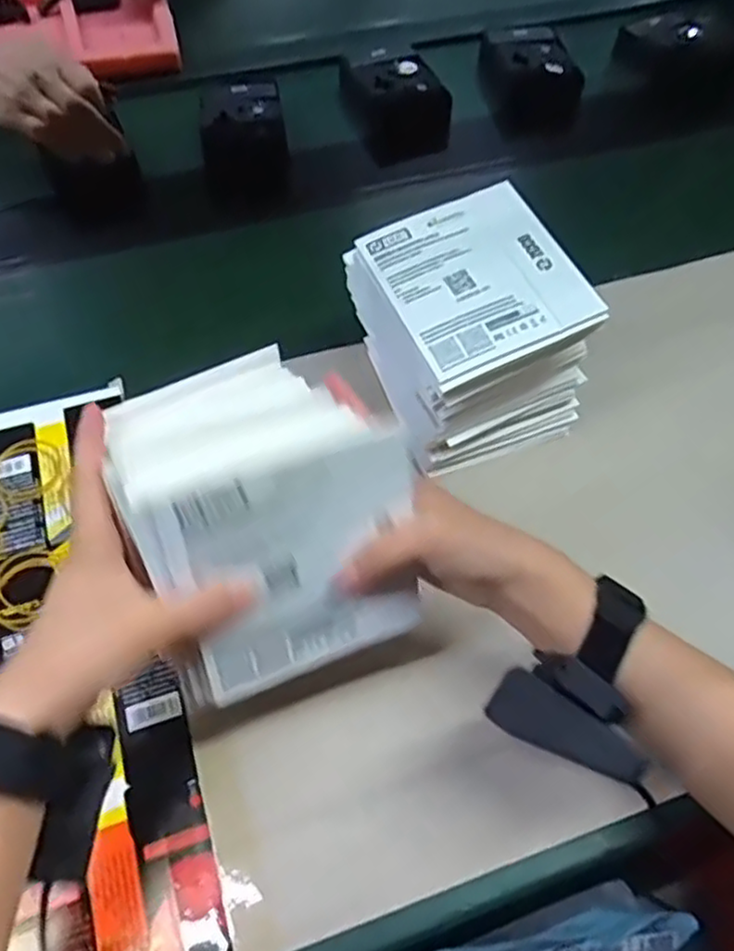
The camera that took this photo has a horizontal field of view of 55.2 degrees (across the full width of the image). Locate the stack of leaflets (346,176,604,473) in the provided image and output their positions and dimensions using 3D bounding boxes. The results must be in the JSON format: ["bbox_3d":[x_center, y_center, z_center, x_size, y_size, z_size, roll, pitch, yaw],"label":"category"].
[{"bbox_3d":[0.070,-0.098,0.472,0.119,0.114,0.128,-22,62,-15],"label":"stack of leaflets"}]

